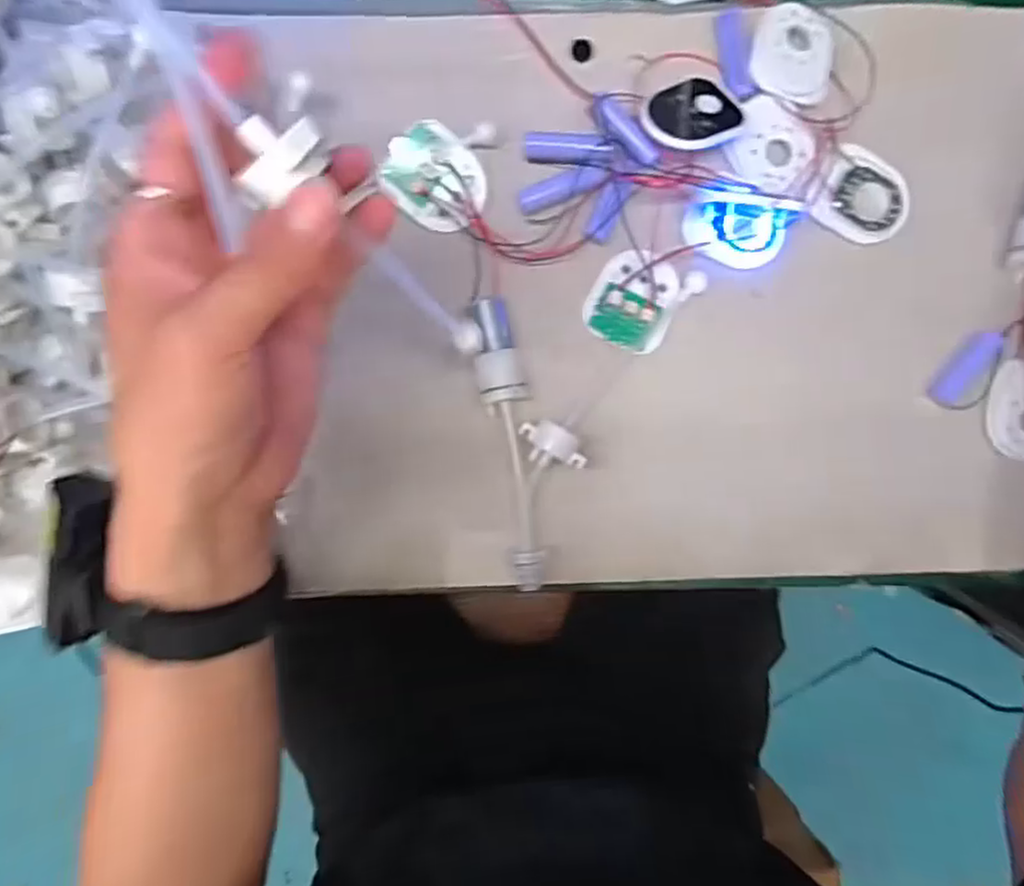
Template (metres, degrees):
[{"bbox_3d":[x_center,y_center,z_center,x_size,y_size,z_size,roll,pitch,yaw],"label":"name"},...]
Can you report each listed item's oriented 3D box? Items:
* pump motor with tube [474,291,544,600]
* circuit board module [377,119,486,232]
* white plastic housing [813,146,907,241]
[{"bbox_3d":[0.001,0.000,0.390,0.026,0.030,0.161,-10,89,-3],"label":"pump motor with tube"},{"bbox_3d":[-0.041,-0.147,0.381,0.054,0.015,0.047,37,88,-3],"label":"circuit board module"},{"bbox_3d":[0.205,-0.143,0.398,0.050,0.009,0.048,26,88,-3],"label":"white plastic housing"}]

